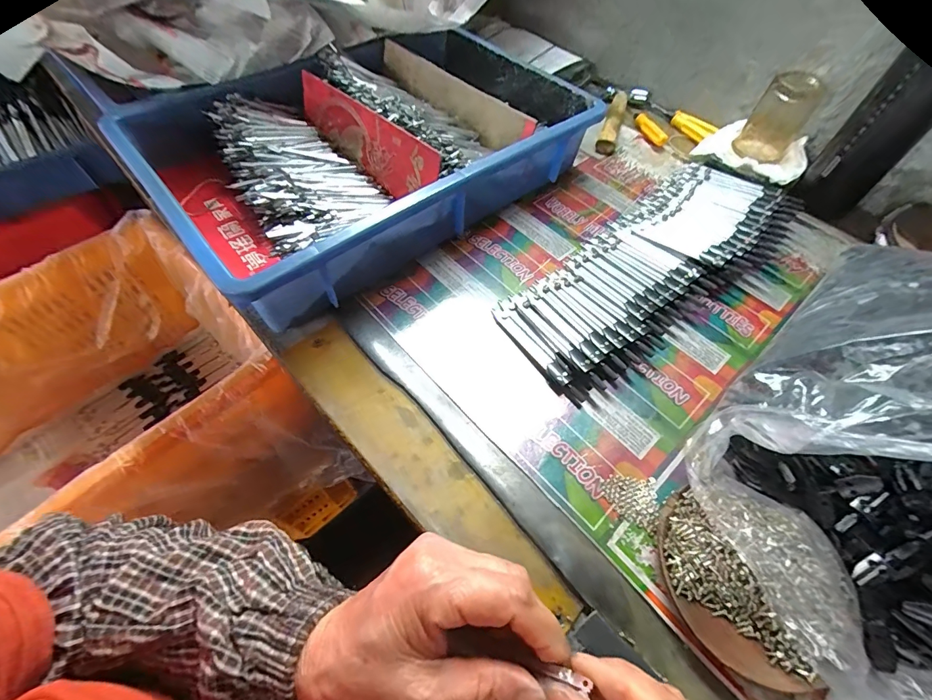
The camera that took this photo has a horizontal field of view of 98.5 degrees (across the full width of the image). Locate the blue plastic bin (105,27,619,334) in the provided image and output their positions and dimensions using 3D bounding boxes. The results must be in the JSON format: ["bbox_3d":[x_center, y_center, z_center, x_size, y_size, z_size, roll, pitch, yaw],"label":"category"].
[{"bbox_3d":[-0.097,-0.228,0.445,0.438,0.081,0.296,-36,66,-22],"label":"blue plastic bin"}]

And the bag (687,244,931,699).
[{"bbox_3d":[0.286,0.066,0.246,0.283,0.132,0.193,-38,67,-23],"label":"bag"}]

